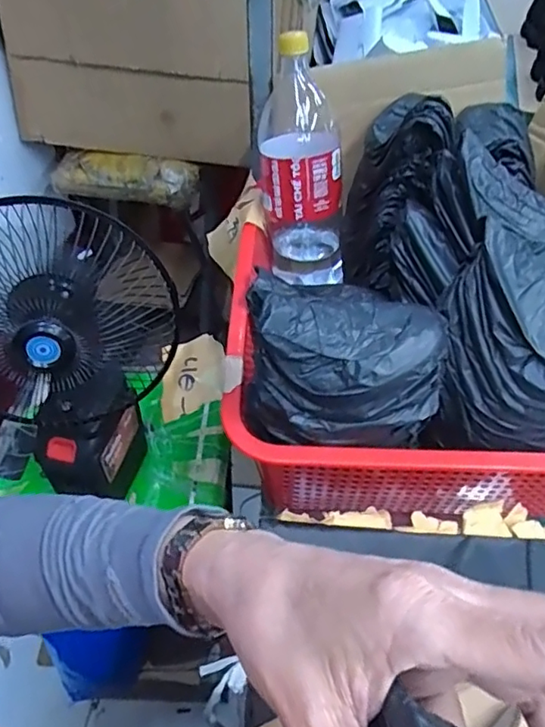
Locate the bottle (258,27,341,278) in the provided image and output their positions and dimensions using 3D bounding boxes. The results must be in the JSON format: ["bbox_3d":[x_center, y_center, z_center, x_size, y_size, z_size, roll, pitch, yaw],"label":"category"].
[{"bbox_3d":[0.035,-0.231,0.678,0.092,0.253,0.106,-2,47,-1],"label":"bottle"}]

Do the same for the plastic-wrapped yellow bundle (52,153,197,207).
[{"bbox_3d":[-0.315,-0.388,1.212,0.310,0.071,0.083,6,47,6],"label":"plastic-wrapped yellow bundle"}]

